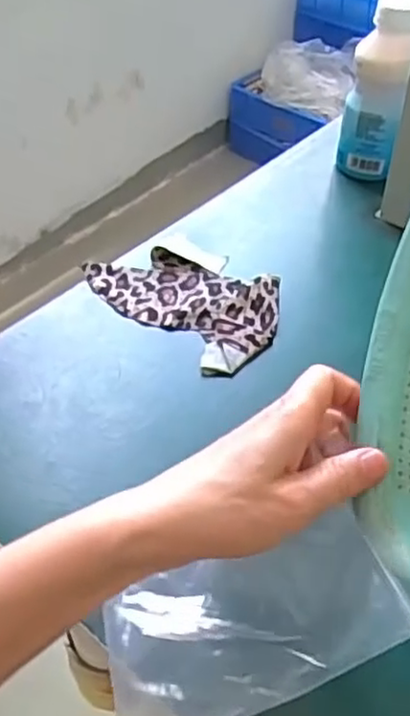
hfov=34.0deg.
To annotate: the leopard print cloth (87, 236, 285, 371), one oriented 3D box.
[{"bbox_3d":[-0.010,-0.054,0.536,0.159,0.014,0.102,36,55,29],"label":"leopard print cloth"}]

